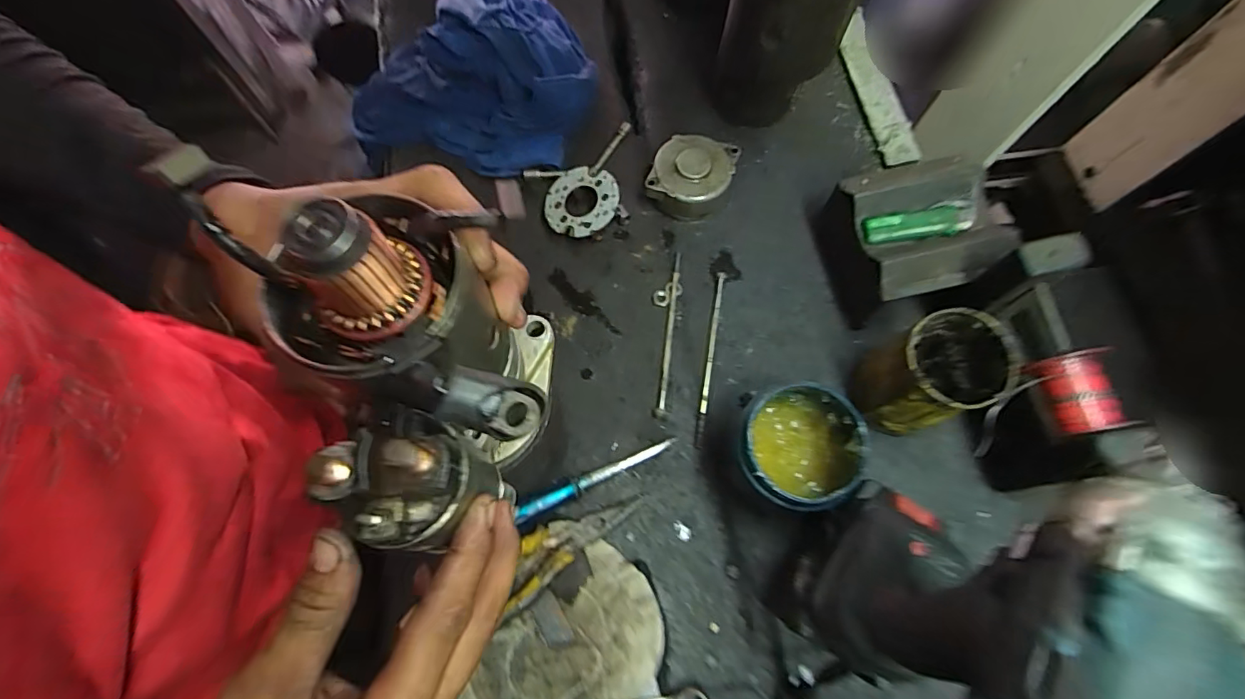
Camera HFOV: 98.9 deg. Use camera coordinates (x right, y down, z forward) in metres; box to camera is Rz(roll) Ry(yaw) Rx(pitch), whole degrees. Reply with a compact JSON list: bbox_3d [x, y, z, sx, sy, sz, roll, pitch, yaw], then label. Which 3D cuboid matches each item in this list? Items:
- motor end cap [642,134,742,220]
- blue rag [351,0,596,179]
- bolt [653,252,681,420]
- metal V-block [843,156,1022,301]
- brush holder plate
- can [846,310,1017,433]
[{"bbox_3d":[0.068,-0.172,0.541,0.075,0.042,0.076,21,72,7],"label":"motor end cap"},{"bbox_3d":[-0.147,-0.307,0.579,0.235,0.073,0.253,36,74,11],"label":"blue rag"},{"bbox_3d":[0.045,-0.016,0.503,0.011,0.007,0.165,9,71,1],"label":"bolt"},{"bbox_3d":[0.257,-0.109,0.451,0.109,0.026,0.114,-14,72,-5],"label":"metal V-block"},{"bbox_3d":[-0.027,-0.167,0.547,0.118,0.045,0.112,-24,73,-9],"label":"brush holder plate"},{"bbox_3d":[0.244,0.023,0.433,0.084,0.112,0.074,-18,72,-6],"label":"can"}]

